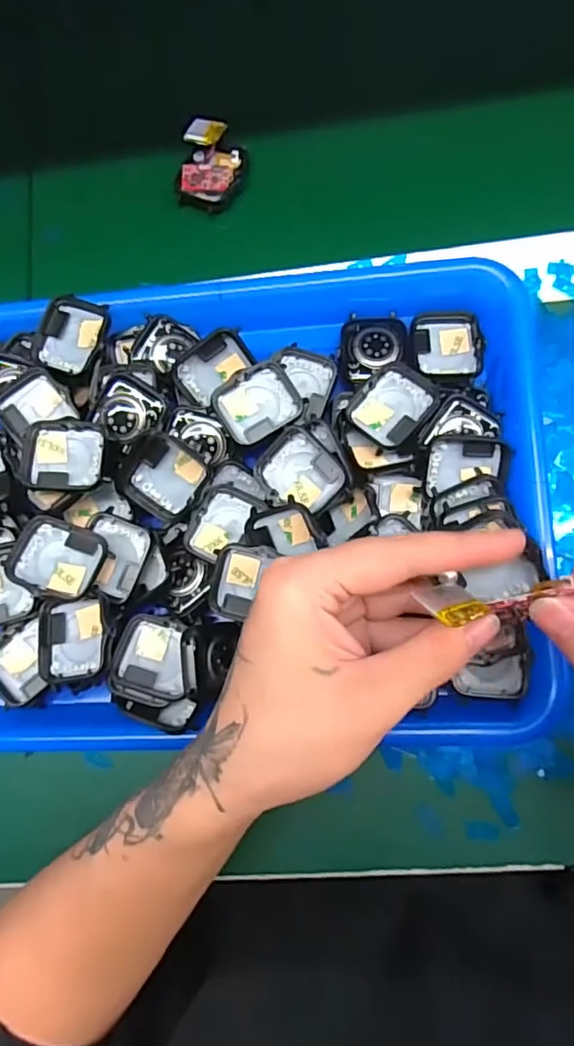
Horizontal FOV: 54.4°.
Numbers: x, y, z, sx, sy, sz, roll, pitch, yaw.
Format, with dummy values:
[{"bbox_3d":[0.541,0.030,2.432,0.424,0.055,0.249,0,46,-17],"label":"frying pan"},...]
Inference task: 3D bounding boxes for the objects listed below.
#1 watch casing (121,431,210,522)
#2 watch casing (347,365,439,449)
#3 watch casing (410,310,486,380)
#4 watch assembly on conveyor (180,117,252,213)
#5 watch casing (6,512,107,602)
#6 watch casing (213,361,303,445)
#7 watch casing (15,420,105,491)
[{"bbox_3d":[-0.063,-0.024,0.294,0.037,0.010,0.042,35,116,-12],"label":"watch casing"},{"bbox_3d":[0.056,-0.063,0.298,0.037,0.010,0.042,37,90,10],"label":"watch casing"},{"bbox_3d":[0.088,-0.098,0.308,0.038,0.010,0.039,1,84,7],"label":"watch casing"},{"bbox_3d":[-0.045,-0.224,0.348,0.039,0.010,0.055,8,85,8],"label":"watch assembly on conveyor"},{"bbox_3d":[-0.116,0.018,0.284,0.043,0.009,0.040,16,66,-6],"label":"watch casing"},{"bbox_3d":[-0.016,-0.066,0.303,0.042,0.013,0.036,-30,81,3],"label":"watch casing"},{"bbox_3d":[-0.116,-0.035,0.293,0.043,0.011,0.036,3,84,8],"label":"watch casing"}]

